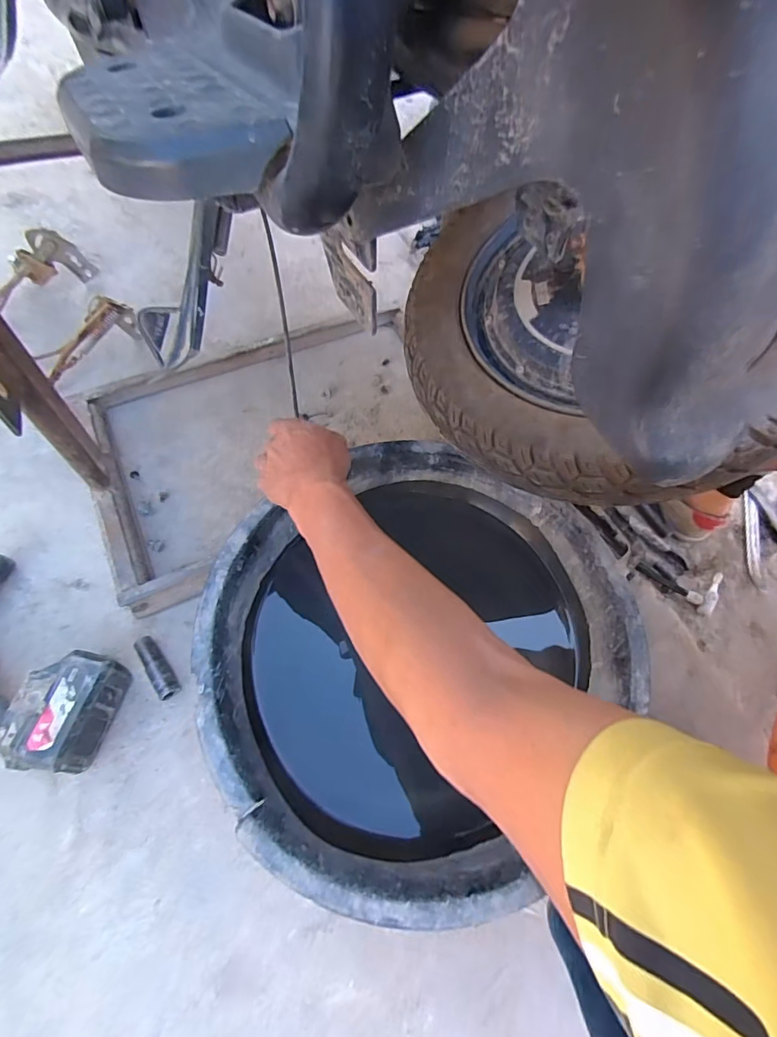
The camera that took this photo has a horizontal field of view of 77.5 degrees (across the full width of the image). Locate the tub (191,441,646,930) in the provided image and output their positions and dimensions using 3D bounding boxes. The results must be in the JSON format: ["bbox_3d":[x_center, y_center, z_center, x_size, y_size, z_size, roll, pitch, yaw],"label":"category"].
[{"bbox_3d":[0.007,0.144,0.539,0.413,0.142,0.408,-41,74,-20],"label":"tub"}]

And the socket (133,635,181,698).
[{"bbox_3d":[-0.277,0.174,0.574,0.023,0.024,0.085,-35,73,-18],"label":"socket"}]

